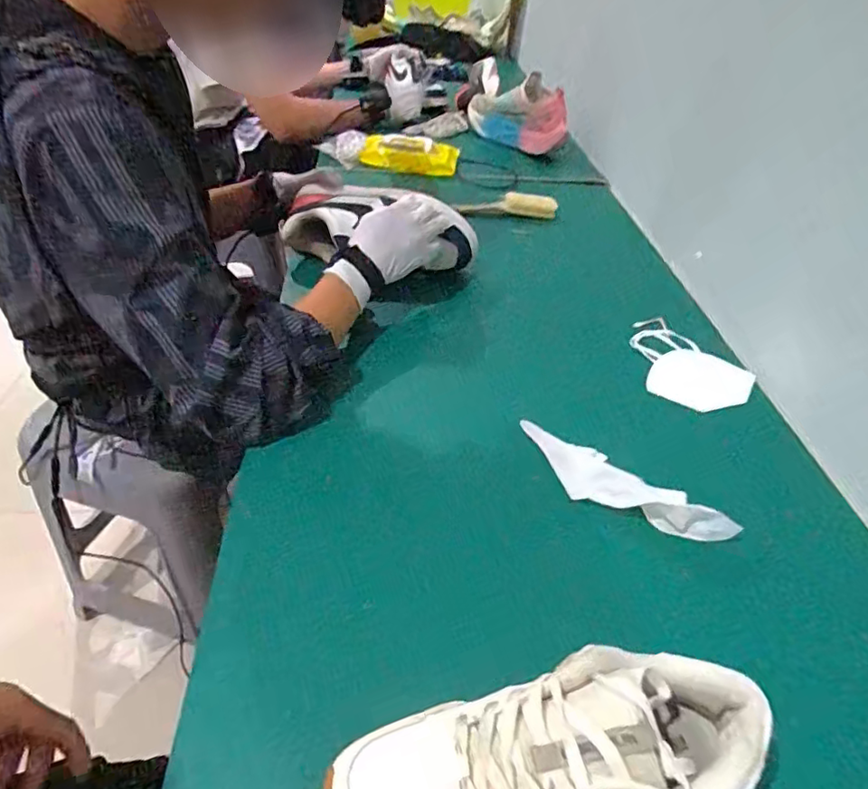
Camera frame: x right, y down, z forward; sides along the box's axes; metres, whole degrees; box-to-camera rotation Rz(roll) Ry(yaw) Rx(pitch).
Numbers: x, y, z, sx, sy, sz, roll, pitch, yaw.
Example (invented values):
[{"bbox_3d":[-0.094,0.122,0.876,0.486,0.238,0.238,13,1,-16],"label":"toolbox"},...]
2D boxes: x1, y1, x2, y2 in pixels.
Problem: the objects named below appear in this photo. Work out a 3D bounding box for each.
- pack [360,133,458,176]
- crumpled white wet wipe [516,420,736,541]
[{"bbox_3d":[-0.045,-0.485,1.128,0.190,0.042,0.083,0,43,-7],"label":"pack"},{"bbox_3d":[0.178,0.084,0.545,0.211,0.033,0.065,24,45,19],"label":"crumpled white wet wipe"}]

